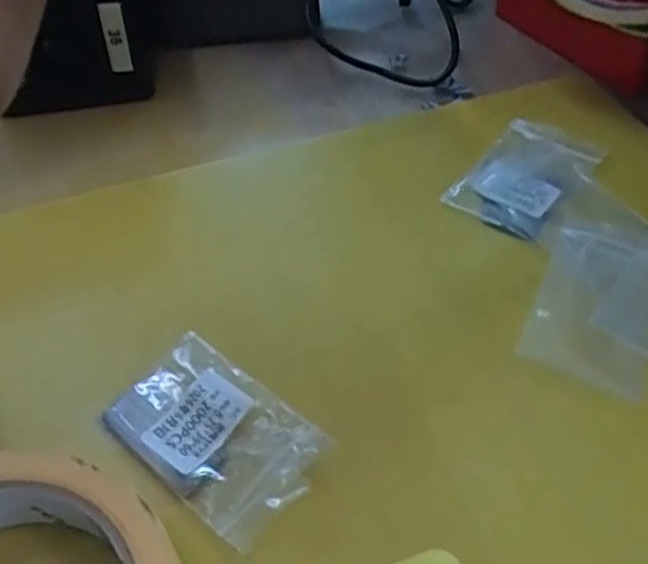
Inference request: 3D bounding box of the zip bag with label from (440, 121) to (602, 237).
[{"bbox_3d":[0.081,-0.043,0.273,0.040,0.004,0.060,29,55,26],"label":"zip bag with label"}]

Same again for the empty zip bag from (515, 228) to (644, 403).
[{"bbox_3d":[0.089,0.007,0.225,0.036,0.005,0.058,18,51,18],"label":"empty zip bag"}]

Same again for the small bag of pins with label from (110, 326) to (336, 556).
[{"bbox_3d":[-0.032,0.044,0.201,0.062,0.009,0.039,31,56,27],"label":"small bag of pins with label"}]

